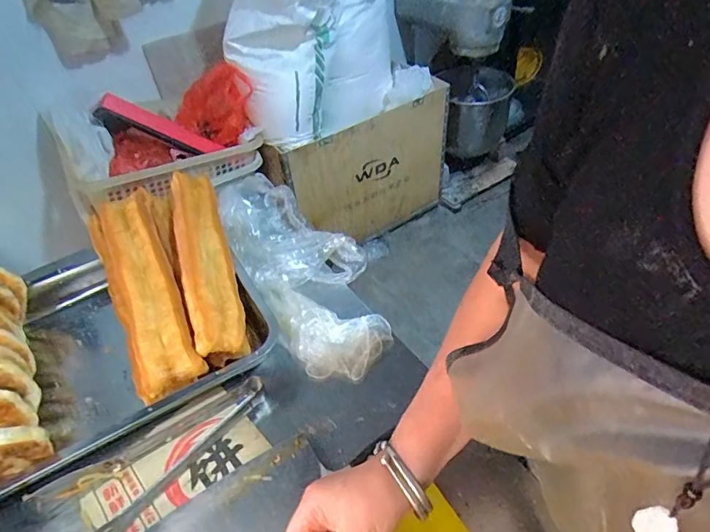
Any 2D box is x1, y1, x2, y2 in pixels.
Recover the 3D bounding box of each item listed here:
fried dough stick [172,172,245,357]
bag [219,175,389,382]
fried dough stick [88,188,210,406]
[{"bbox_3d":[-0.189,-0.020,0.588,0.061,0.039,0.295,-14,55,-12],"label":"fried dough stick"},{"bbox_3d":[-0.080,-0.018,0.650,0.152,0.070,0.360,-26,48,-19],"label":"bag"},{"bbox_3d":[-0.260,0.022,0.565,0.083,0.046,0.298,-22,59,-19],"label":"fried dough stick"}]

